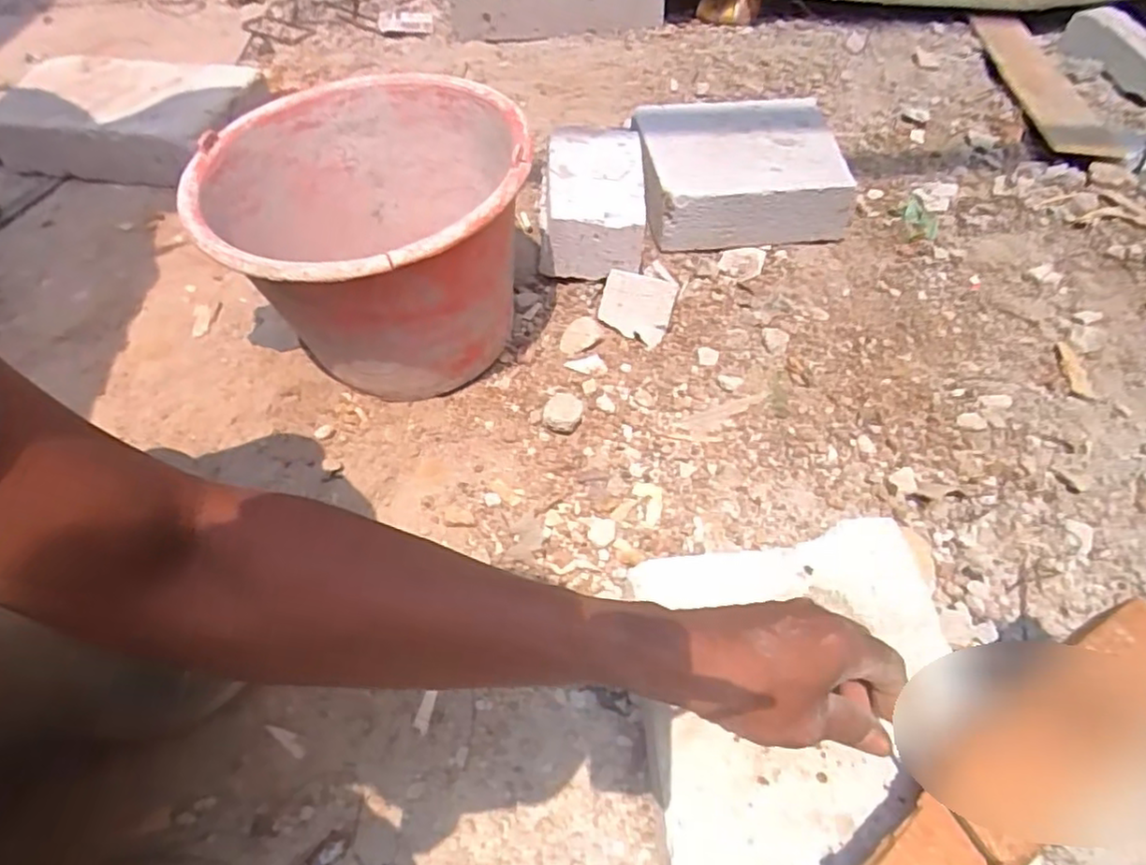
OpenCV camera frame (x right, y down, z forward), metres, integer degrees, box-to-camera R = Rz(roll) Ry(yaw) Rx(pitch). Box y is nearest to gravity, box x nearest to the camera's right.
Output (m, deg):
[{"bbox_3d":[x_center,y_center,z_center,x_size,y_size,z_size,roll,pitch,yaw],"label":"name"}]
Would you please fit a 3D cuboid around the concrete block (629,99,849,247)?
[{"bbox_3d":[0.198,-0.320,0.796,0.220,0.076,0.197,-5,56,-2],"label":"concrete block"}]

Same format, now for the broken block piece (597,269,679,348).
[{"bbox_3d":[0.067,-0.134,0.694,0.074,0.014,0.070,19,90,11],"label":"broken block piece"}]

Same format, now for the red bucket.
[{"bbox_3d":[-0.172,-0.166,0.607,0.257,0.205,0.267,0,54,0],"label":"red bucket"}]

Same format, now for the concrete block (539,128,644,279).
[{"bbox_3d":[0.025,-0.267,0.752,0.112,0.085,0.199,2,56,3],"label":"concrete block"}]

